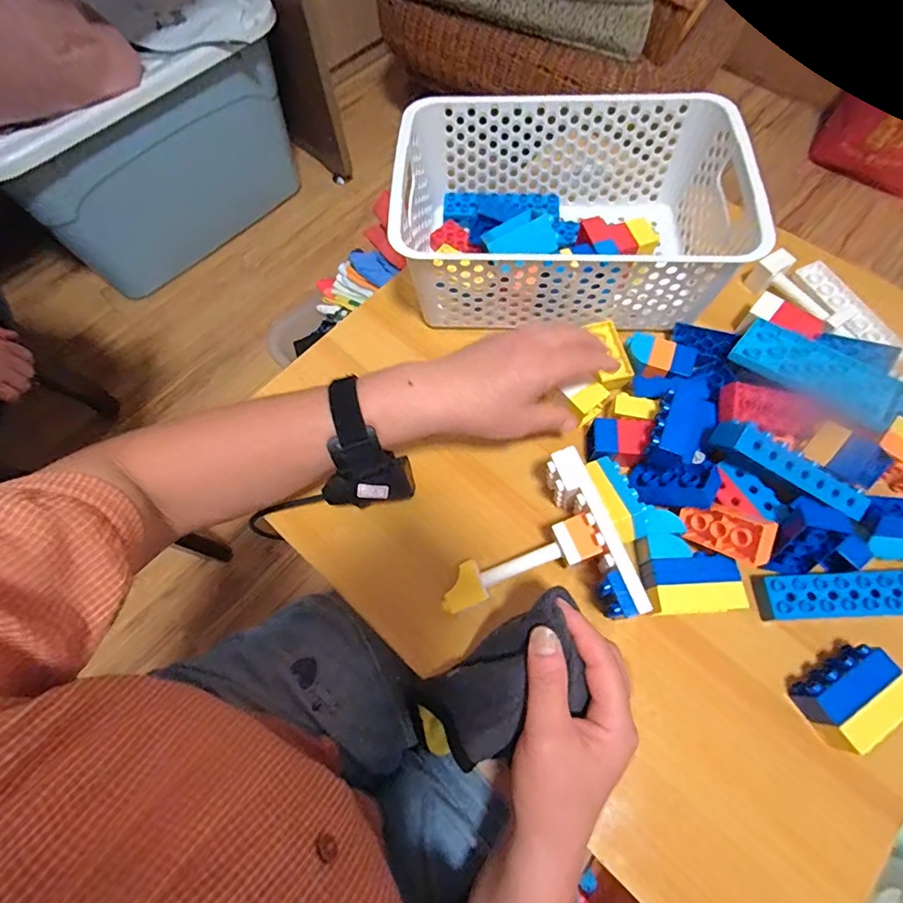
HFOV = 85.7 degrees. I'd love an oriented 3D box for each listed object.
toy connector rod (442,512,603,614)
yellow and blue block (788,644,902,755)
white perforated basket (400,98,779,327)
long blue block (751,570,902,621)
[{"bbox_3d":[0.049,0.089,0.376,0.120,0.042,0.032,-20,68,-6],"label":"toy connector rod"},{"bbox_3d":[0.281,0.169,0.341,0.067,0.032,0.046,-31,69,-10],"label":"yellow and blue block"},{"bbox_3d":[0.106,-0.226,0.473,0.299,0.111,0.199,2,67,3],"label":"white perforated basket"},{"bbox_3d":[0.304,0.110,0.373,0.125,0.021,0.033,-2,67,2],"label":"long blue block"}]

